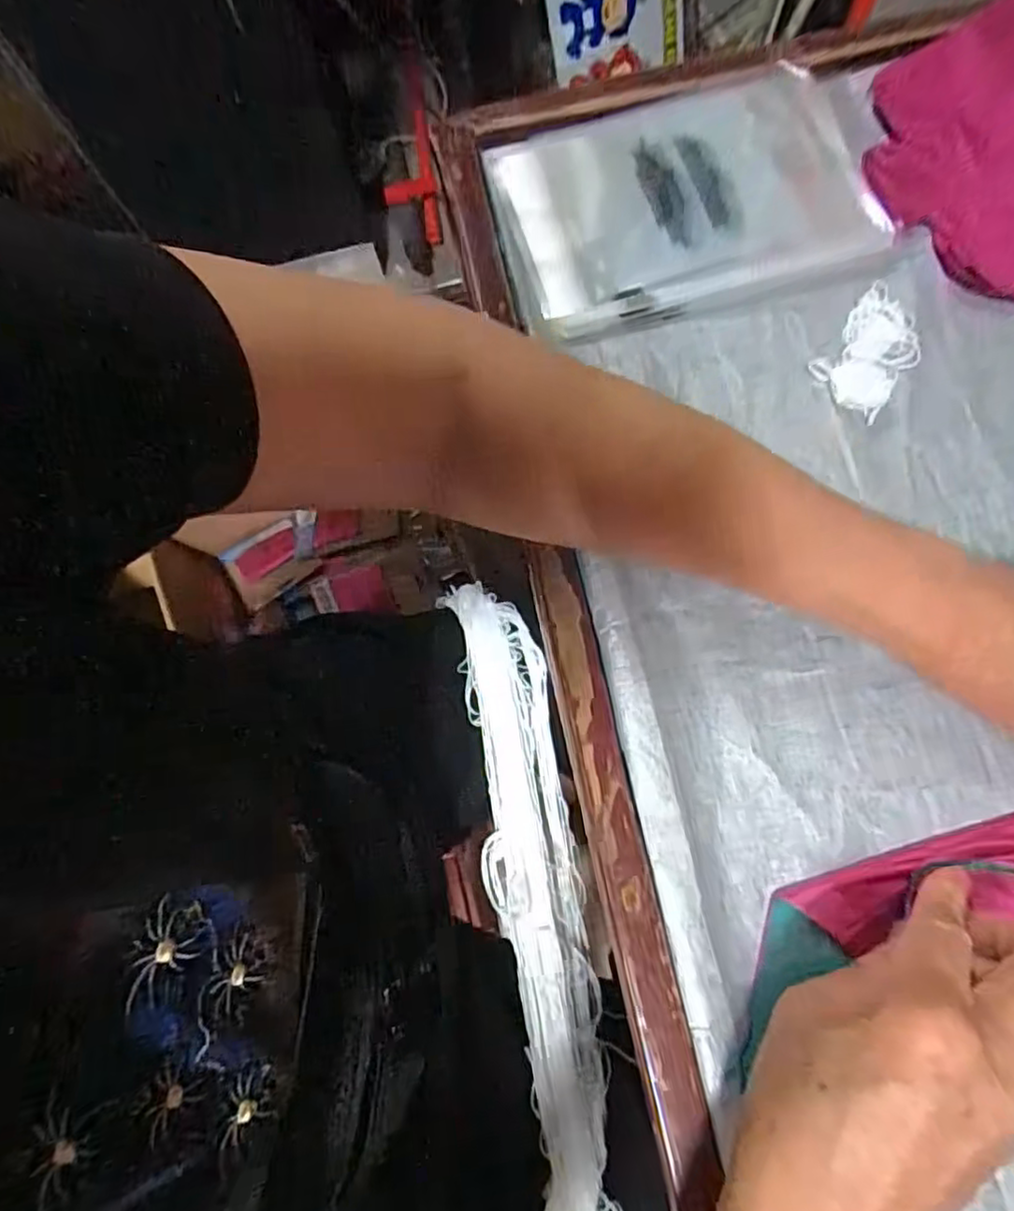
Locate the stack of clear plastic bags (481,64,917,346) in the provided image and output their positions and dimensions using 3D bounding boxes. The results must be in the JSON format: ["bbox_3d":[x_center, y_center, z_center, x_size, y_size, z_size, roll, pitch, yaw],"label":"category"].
[{"bbox_3d":[0.102,-0.231,0.366,0.211,0.010,0.142,-13,74,-3],"label":"stack of clear plastic bags"}]

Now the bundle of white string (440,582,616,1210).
[{"bbox_3d":[0.021,0.199,0.446,0.064,0.044,0.451,-11,75,2],"label":"bundle of white string"}]

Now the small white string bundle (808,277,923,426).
[{"bbox_3d":[0.191,-0.133,0.339,0.041,0.006,0.069,38,78,11],"label":"small white string bundle"}]

